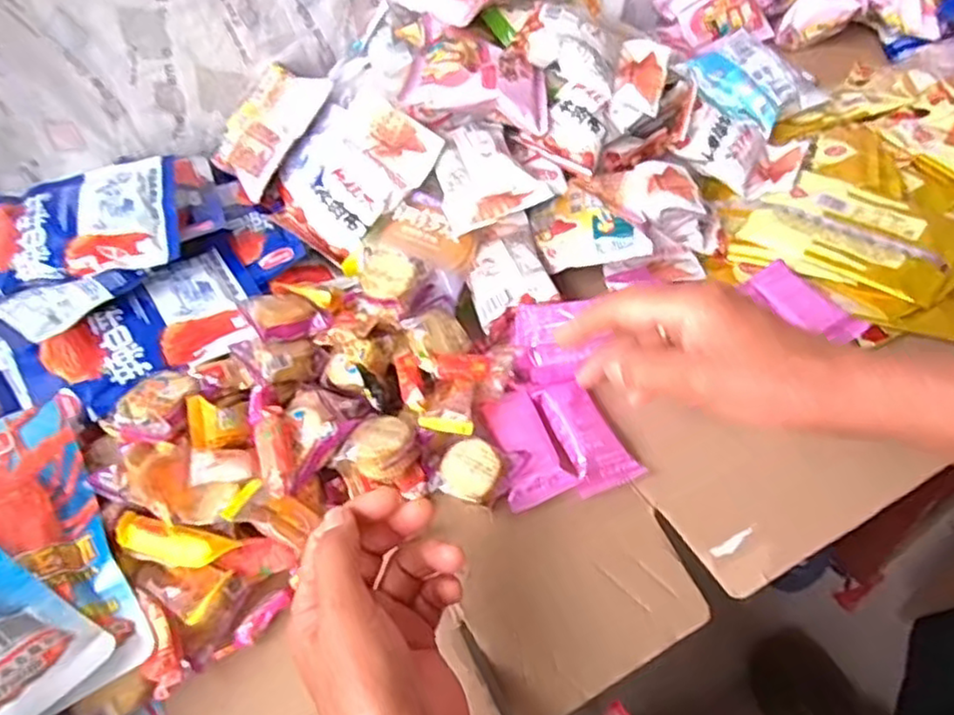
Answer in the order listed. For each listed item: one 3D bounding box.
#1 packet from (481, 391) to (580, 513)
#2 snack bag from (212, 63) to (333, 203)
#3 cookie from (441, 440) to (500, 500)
[{"bbox_3d":[0.032,0.060,0.465,0.042,0.011,0.082,-16,47,-9],"label":"packet"},{"bbox_3d":[-0.191,-0.206,0.622,0.089,0.034,0.116,32,94,42],"label":"snack bag"},{"bbox_3d":[-0.004,0.073,0.446,0.039,0.015,0.039,-7,65,16],"label":"cookie"}]

